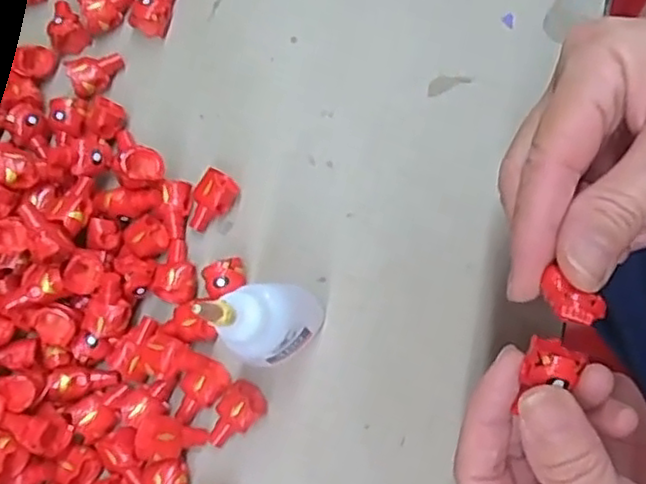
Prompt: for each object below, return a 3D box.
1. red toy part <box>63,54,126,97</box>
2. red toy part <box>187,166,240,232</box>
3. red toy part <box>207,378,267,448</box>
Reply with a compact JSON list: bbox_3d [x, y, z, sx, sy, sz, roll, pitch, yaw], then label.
[{"bbox_3d":[-0.102,-0.077,0.302,0.024,0.011,0.017,-27,75,0],"label":"red toy part"},{"bbox_3d":[-0.048,-0.018,0.281,0.017,0.014,0.027,31,82,13],"label":"red toy part"},{"bbox_3d":[-0.035,0.067,0.259,0.027,0.010,0.017,-43,76,-4],"label":"red toy part"}]

